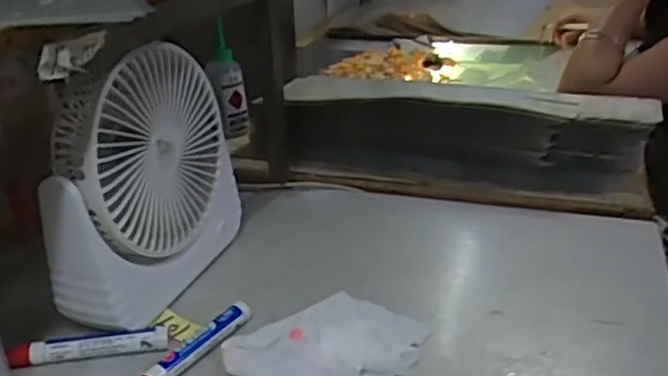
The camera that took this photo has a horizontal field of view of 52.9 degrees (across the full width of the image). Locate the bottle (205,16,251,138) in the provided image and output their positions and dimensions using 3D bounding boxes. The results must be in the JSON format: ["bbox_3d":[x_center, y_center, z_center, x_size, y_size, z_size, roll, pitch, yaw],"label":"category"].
[{"bbox_3d":[-0.137,-0.132,0.873,0.051,0.136,0.050,-12,26,-18],"label":"bottle"}]

